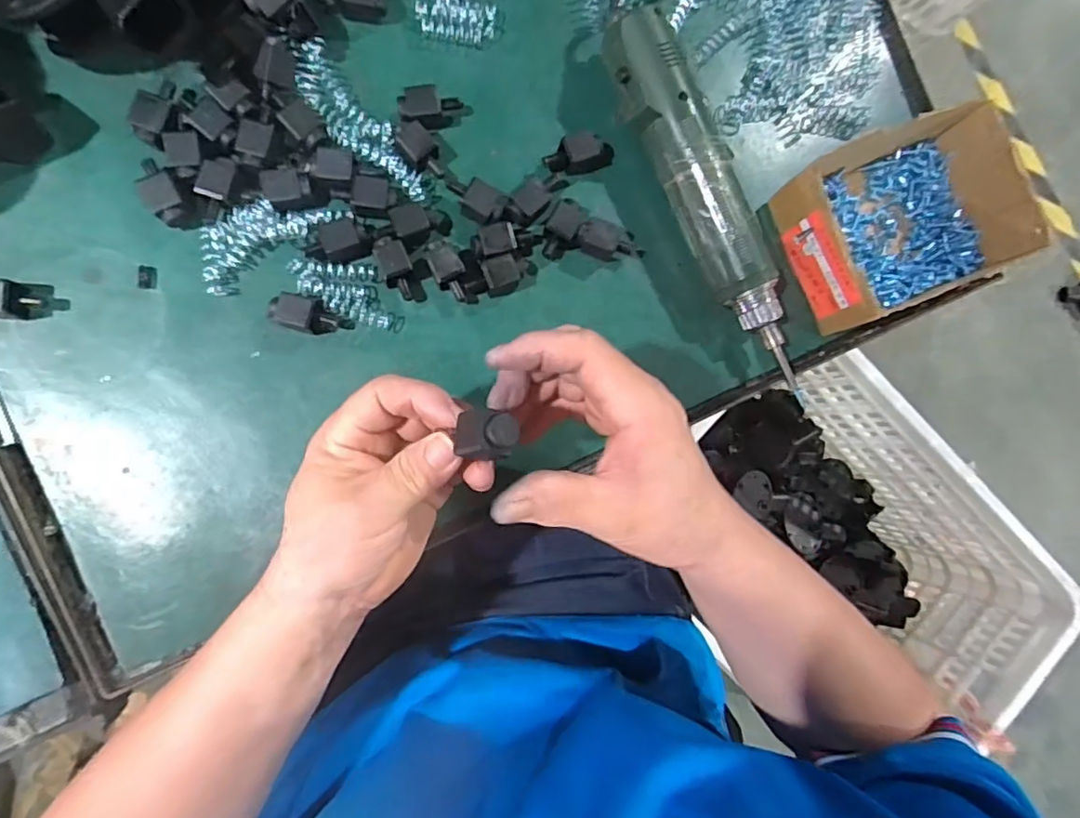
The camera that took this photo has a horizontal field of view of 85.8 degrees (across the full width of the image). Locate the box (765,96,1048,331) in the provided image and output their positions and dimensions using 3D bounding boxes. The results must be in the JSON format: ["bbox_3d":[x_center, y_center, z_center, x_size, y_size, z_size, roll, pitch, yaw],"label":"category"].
[{"bbox_3d":[0.237,-0.125,0.382,0.144,0.052,0.111,-22,91,-8],"label":"box"}]

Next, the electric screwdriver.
[{"bbox_3d":[0.105,-0.128,0.369,0.042,0.039,0.248,-25,92,-8],"label":"electric screwdriver"}]

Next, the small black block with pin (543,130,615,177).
[{"bbox_3d":[0.025,-0.164,0.370,0.048,0.022,0.019,-12,90,-9],"label":"small black block with pin"}]

